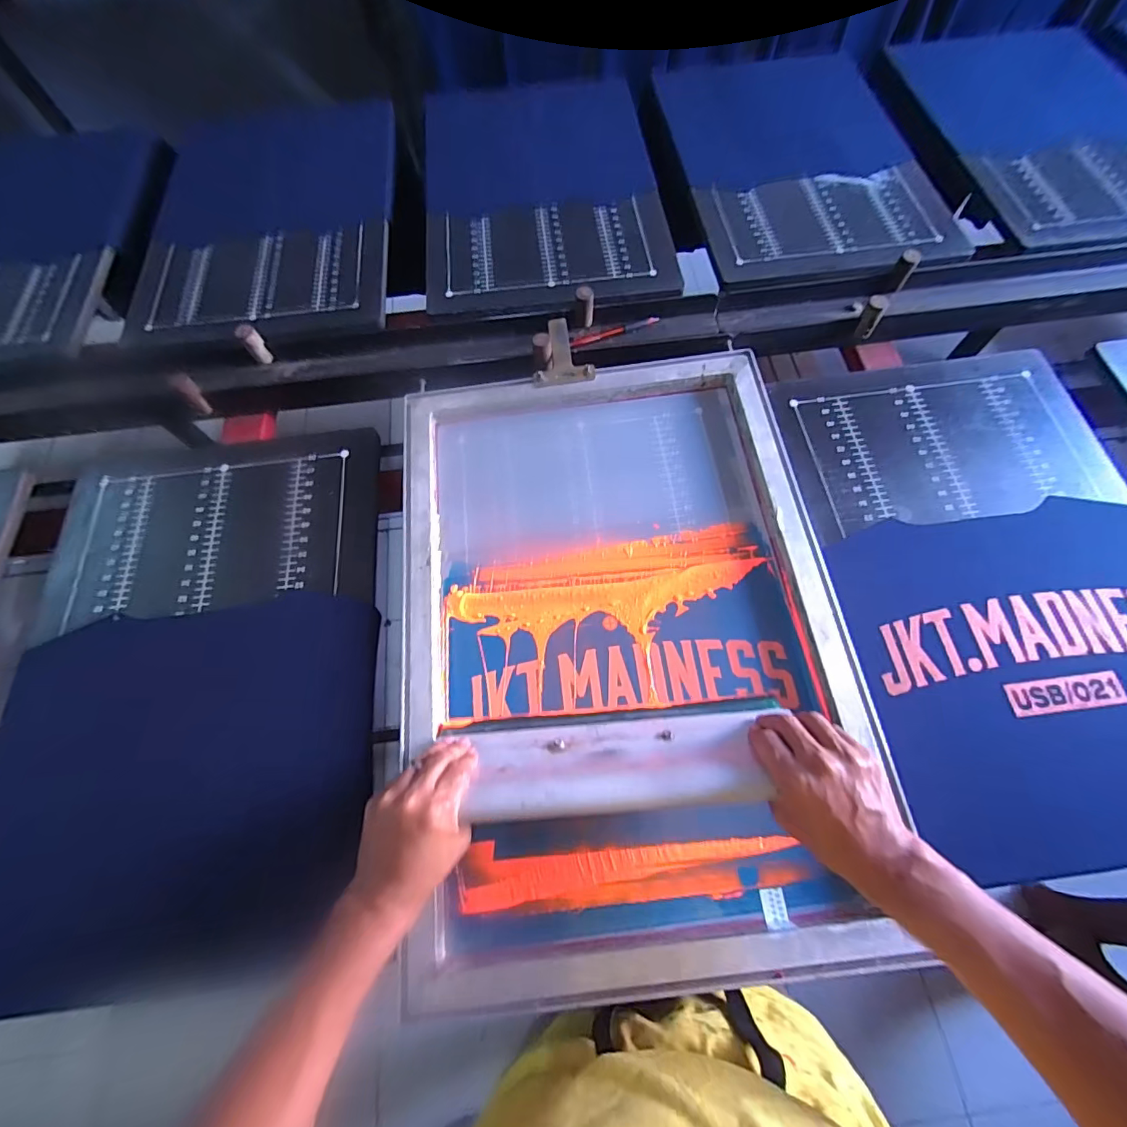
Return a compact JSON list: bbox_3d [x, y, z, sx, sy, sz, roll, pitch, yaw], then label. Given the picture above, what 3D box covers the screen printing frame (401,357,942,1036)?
[{"bbox_3d":[0.059,0.057,0.532,0.460,0.046,0.655,-6,69,-1],"label":"screen printing frame"}]

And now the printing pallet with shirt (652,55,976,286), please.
[{"bbox_3d":[0.409,-0.721,0.851,0.403,0.031,0.599,-6,69,-1],"label":"printing pallet with shirt"}]

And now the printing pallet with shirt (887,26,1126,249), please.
[{"bbox_3d":[0.892,-0.806,0.864,0.413,0.021,0.652,-9,70,-2],"label":"printing pallet with shirt"}]

